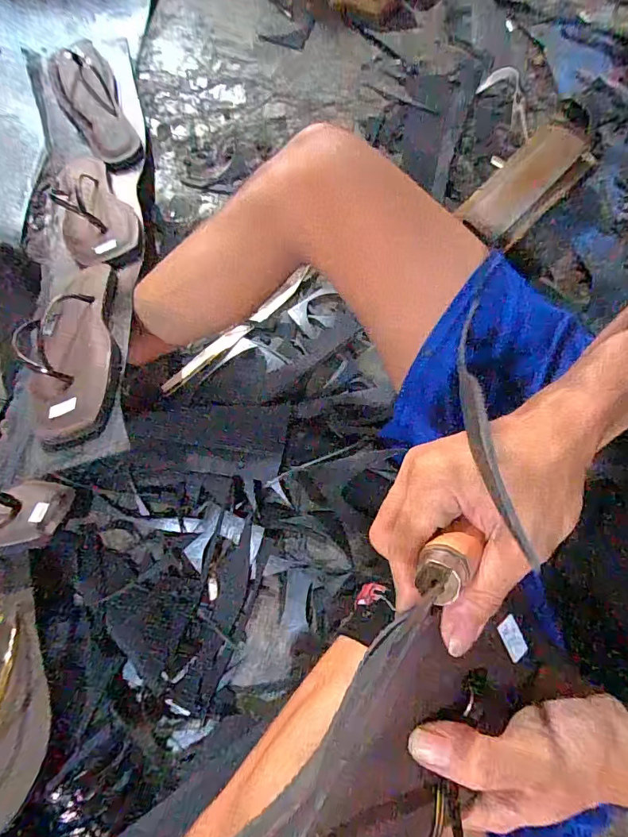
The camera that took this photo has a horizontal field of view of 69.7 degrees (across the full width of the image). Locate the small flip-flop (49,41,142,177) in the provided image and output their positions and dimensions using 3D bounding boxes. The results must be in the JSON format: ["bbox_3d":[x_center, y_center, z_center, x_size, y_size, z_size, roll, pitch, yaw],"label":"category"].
[{"bbox_3d":[-0.312,-0.446,0.635,0.081,0.021,0.239,-25,78,-7],"label":"small flip-flop"}]

